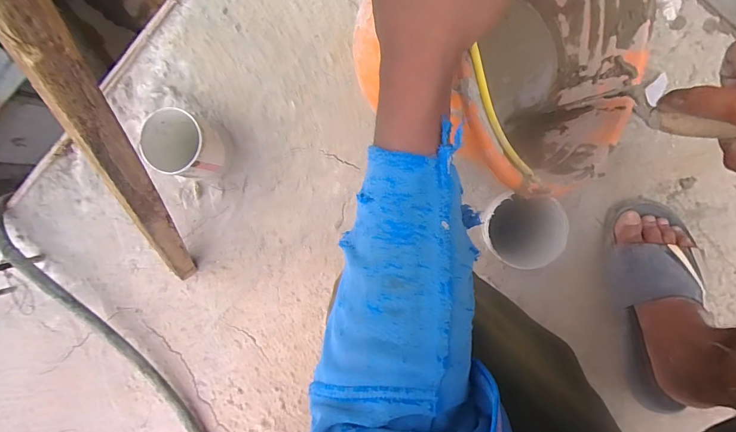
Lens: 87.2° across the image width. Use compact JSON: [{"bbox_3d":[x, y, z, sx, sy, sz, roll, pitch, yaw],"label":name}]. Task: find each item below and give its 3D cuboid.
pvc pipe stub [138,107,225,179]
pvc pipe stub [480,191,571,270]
[{"bbox_3d":[-0.261,-0.099,0.571,0.088,0.104,0.081,4,95,5],"label":"pvc pipe stub"},{"bbox_3d":[0.224,0.021,0.564,0.113,0.035,0.103,0,94,5],"label":"pvc pipe stub"}]

